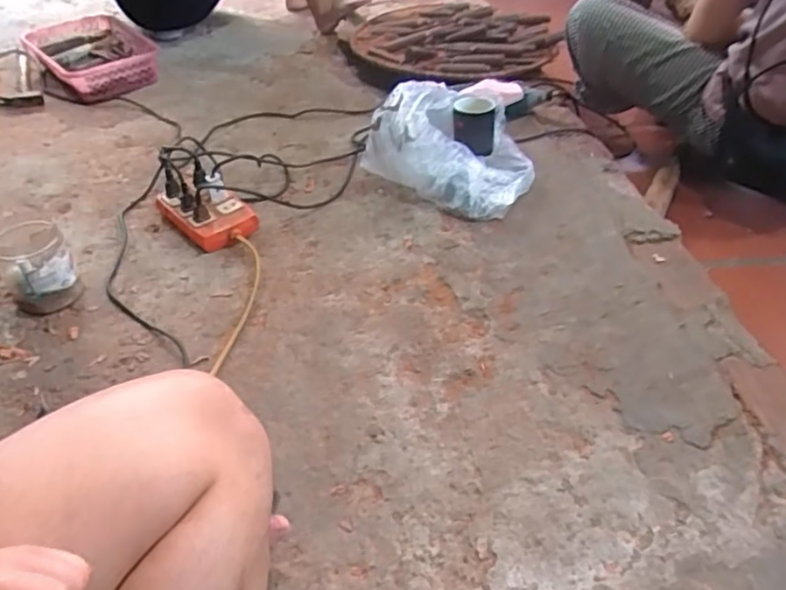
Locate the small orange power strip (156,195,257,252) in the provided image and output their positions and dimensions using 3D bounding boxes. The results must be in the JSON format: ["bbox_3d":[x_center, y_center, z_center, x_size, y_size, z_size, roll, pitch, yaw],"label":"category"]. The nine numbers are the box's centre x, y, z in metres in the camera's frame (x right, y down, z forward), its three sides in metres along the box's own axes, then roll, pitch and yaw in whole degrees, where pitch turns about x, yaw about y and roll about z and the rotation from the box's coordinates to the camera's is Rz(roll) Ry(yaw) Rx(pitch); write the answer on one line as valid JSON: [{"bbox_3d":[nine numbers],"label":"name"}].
[{"bbox_3d":[-0.316,-0.140,1.038,0.112,0.042,0.167,-31,53,-30],"label":"small orange power strip"}]

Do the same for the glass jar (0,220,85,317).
[{"bbox_3d":[-0.513,-0.045,0.877,0.093,0.110,0.105,-26,51,-27],"label":"glass jar"}]

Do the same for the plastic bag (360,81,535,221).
[{"bbox_3d":[0.128,-0.286,1.114,0.272,0.142,0.238,27,49,23],"label":"plastic bag"}]

